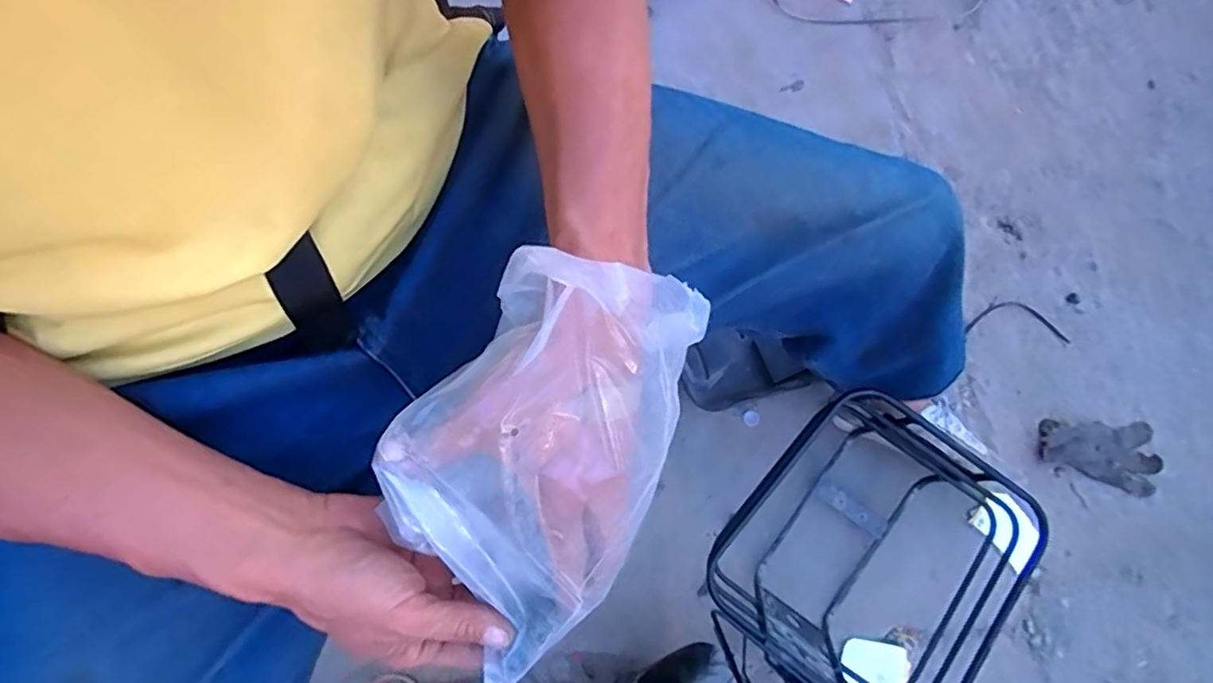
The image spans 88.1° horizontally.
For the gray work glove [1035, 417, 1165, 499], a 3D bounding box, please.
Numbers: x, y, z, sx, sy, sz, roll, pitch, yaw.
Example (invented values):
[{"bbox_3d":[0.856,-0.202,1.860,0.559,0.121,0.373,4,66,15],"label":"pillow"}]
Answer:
[{"bbox_3d":[0.733,0.171,0.926,0.178,0.012,0.102,2,77,-1],"label":"gray work glove"}]

